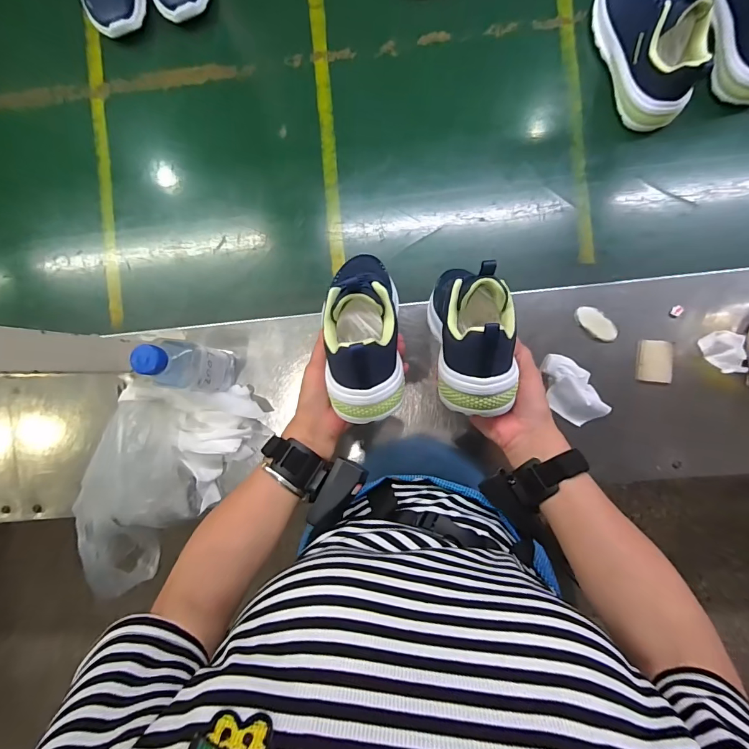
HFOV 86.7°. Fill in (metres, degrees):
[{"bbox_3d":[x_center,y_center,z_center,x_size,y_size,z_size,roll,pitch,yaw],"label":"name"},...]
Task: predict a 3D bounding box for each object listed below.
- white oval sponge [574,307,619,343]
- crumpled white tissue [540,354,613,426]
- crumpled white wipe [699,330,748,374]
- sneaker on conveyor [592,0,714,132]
[{"bbox_3d":[0.297,-0.067,0.531,0.061,0.005,0.028,41,92,4],"label":"white oval sponge"},{"bbox_3d":[0.260,0.019,0.525,0.055,0.034,0.099,-34,87,3],"label":"crumpled white tissue"},{"bbox_3d":[0.452,-0.029,0.515,0.056,0.020,0.053,1,89,4],"label":"crumpled white wipe"},{"bbox_3d":[0.344,-0.432,0.492,0.075,0.101,0.215,-17,91,5],"label":"sneaker on conveyor"}]

